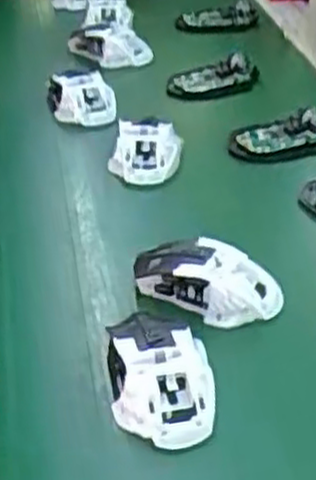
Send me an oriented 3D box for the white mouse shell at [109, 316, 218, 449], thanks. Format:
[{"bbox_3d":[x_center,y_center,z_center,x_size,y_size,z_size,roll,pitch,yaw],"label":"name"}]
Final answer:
[{"bbox_3d":[0.001,0.089,0.537,0.066,0.042,0.103,-5,35,-4],"label":"white mouse shell"}]

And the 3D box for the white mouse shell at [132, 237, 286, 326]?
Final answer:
[{"bbox_3d":[0.037,0.032,0.615,0.113,0.043,0.048,9,37,15],"label":"white mouse shell"}]

